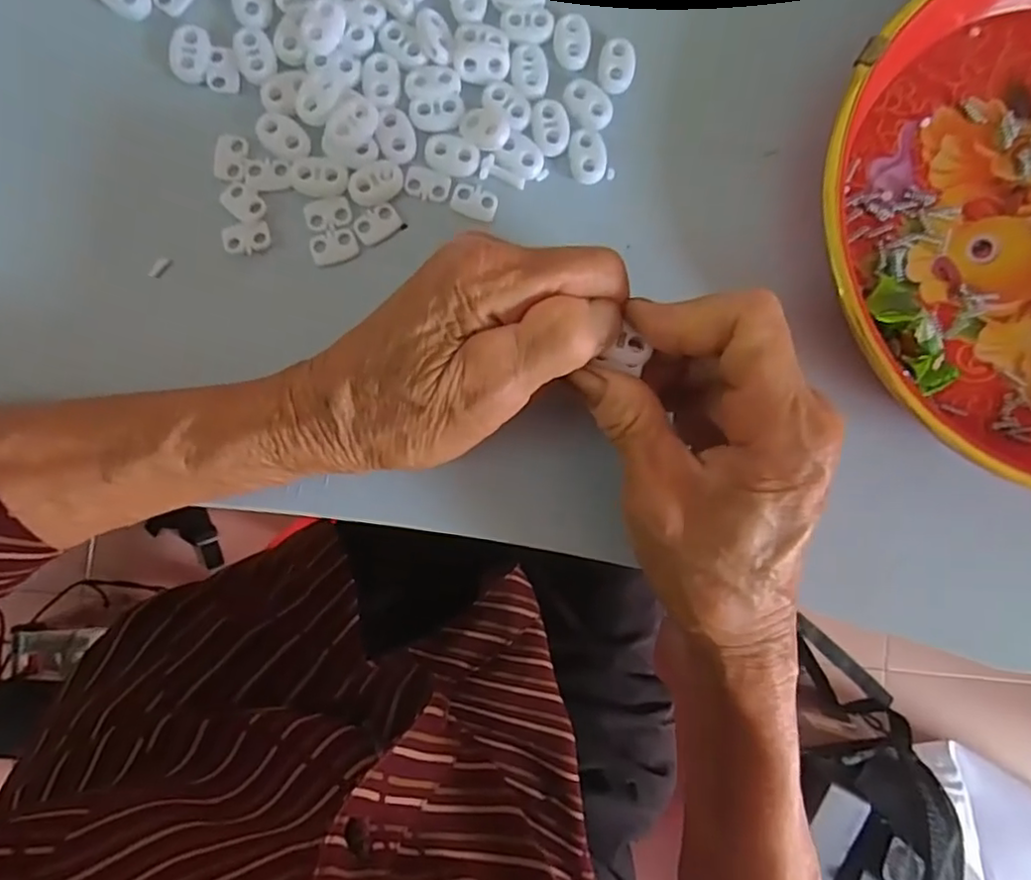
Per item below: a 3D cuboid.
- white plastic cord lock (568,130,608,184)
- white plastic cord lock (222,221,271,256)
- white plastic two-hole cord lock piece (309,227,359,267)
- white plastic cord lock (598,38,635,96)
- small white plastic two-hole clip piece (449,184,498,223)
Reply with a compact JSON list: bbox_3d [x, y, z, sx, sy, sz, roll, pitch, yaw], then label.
[{"bbox_3d":[0.029,-0.116,0.258,0.014,0.004,0.021,-12,89,-4],"label":"white plastic cord lock"},{"bbox_3d":[-0.105,-0.079,0.247,0.018,0.004,0.012,-17,89,-4],"label":"white plastic cord lock"},{"bbox_3d":[-0.072,-0.077,0.251,0.018,0.004,0.012,-19,89,-4],"label":"white plastic two-hole cord lock piece"},{"bbox_3d":[0.042,-0.154,0.259,0.014,0.004,0.023,10,87,-3],"label":"white plastic cord lock"},{"bbox_3d":[-0.016,-0.097,0.256,0.018,0.004,0.013,20,87,-3],"label":"small white plastic two-hole clip piece"}]

